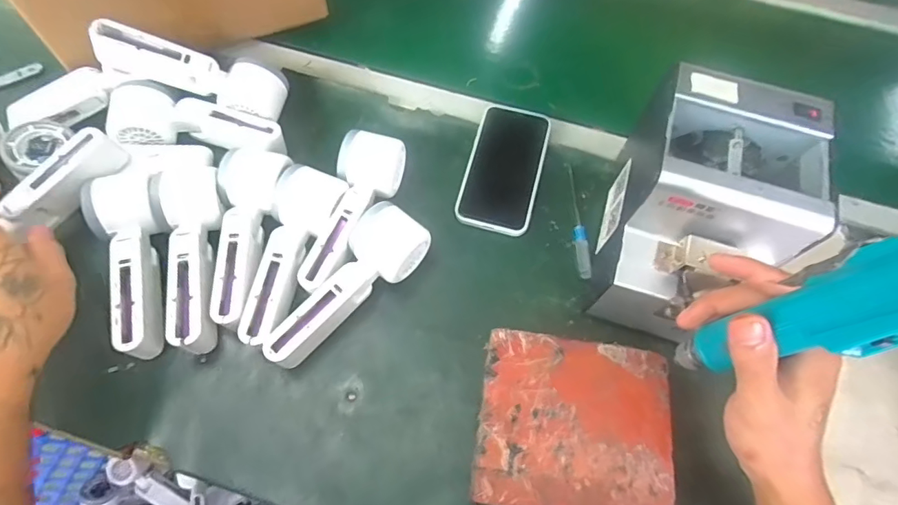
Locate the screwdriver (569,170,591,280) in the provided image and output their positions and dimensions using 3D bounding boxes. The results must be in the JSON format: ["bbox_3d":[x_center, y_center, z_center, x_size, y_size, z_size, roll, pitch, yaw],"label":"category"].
[{"bbox_3d":[0.127,-0.031,0.488,0.012,0.007,0.121,-3,64,-4],"label":"screwdriver"}]

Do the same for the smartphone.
[{"bbox_3d":[0.058,-0.087,0.503,0.075,0.014,0.144,14,65,4],"label":"smartphone"}]

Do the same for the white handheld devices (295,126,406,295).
[{"bbox_3d":[-0.086,-0.036,0.452,0.055,0.049,0.158,12,64,3],"label":"white handheld devices"}]

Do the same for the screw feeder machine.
[{"bbox_3d":[0.214,-0.032,0.413,0.133,0.143,0.169,13,64,4],"label":"screw feeder machine"}]

